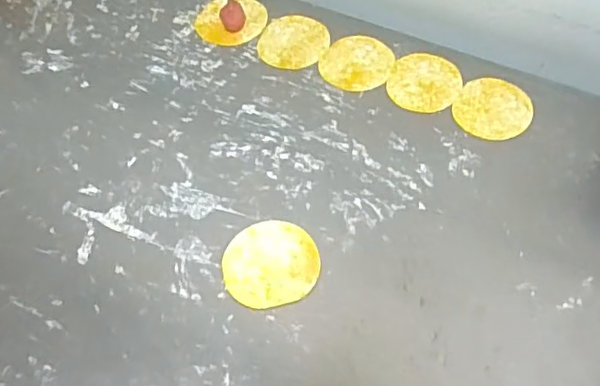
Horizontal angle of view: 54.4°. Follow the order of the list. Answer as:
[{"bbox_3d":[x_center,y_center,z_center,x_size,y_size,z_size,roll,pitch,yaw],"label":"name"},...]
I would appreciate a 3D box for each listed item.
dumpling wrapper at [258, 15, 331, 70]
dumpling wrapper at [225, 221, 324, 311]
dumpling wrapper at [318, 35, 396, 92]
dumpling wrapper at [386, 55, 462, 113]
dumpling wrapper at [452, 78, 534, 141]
[{"bbox_3d":[-0.006,-0.187,0.716,0.081,0.004,0.089,12,59,7],"label":"dumpling wrapper"},{"bbox_3d":[-0.028,0.065,0.560,0.090,0.004,0.087,0,59,0],"label":"dumpling wrapper"},{"bbox_3d":[0.067,-0.157,0.697,0.083,0.004,0.087,0,59,0],"label":"dumpling wrapper"},{"bbox_3d":[0.146,-0.130,0.681,0.082,0.004,0.089,0,59,0],"label":"dumpling wrapper"},{"bbox_3d":[0.219,-0.094,0.661,0.081,0.004,0.083,-1,61,2],"label":"dumpling wrapper"}]

